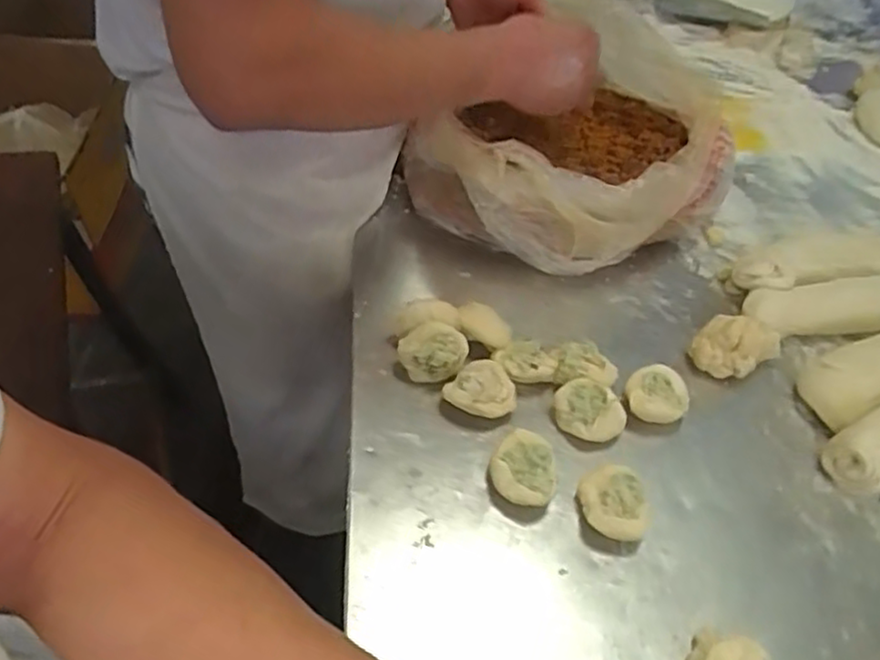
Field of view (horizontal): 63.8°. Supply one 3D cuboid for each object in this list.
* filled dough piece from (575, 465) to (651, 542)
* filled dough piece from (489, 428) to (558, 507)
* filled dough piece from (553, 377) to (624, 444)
[{"bbox_3d":[0.125,0.124,0.505,0.053,0.027,0.049,4,48,-5],"label":"filled dough piece"},{"bbox_3d":[0.060,0.102,0.514,0.046,0.023,0.055,12,48,3],"label":"filled dough piece"},{"bbox_3d":[0.116,0.062,0.548,0.055,0.030,0.039,22,49,11],"label":"filled dough piece"}]

